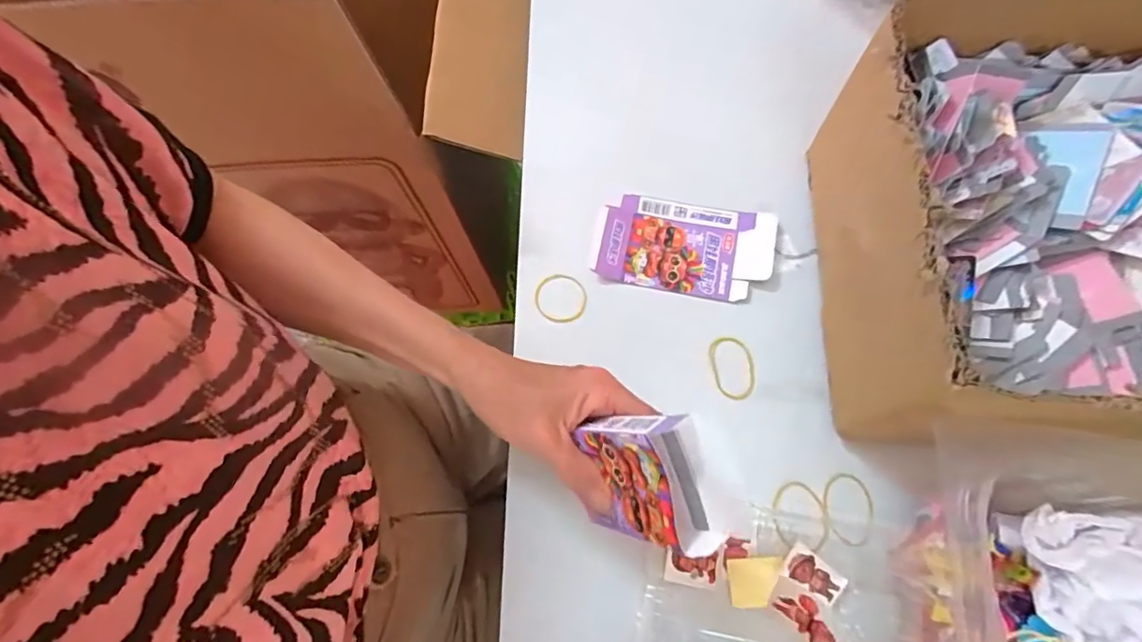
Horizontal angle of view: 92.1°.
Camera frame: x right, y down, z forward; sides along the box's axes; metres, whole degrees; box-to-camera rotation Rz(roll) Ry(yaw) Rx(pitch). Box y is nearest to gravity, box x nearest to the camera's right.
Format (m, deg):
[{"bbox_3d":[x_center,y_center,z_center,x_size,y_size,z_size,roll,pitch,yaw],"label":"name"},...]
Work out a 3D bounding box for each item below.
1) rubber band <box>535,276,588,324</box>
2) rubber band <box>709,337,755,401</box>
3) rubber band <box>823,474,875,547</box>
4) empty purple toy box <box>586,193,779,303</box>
[{"bbox_3d":[-0.009,-0.018,0.463,0.044,0.004,0.041,-1,78,5],"label":"rubber band"},{"bbox_3d":[0.128,0.037,0.436,0.032,0.004,0.051,-12,72,-2],"label":"rubber band"},{"bbox_3d":[0.198,0.135,0.394,0.034,0.004,0.048,12,73,6],"label":"rubber band"},{"bbox_3d":[0.095,-0.064,0.469,0.146,0.008,0.085,12,73,5],"label":"empty purple toy box"}]

